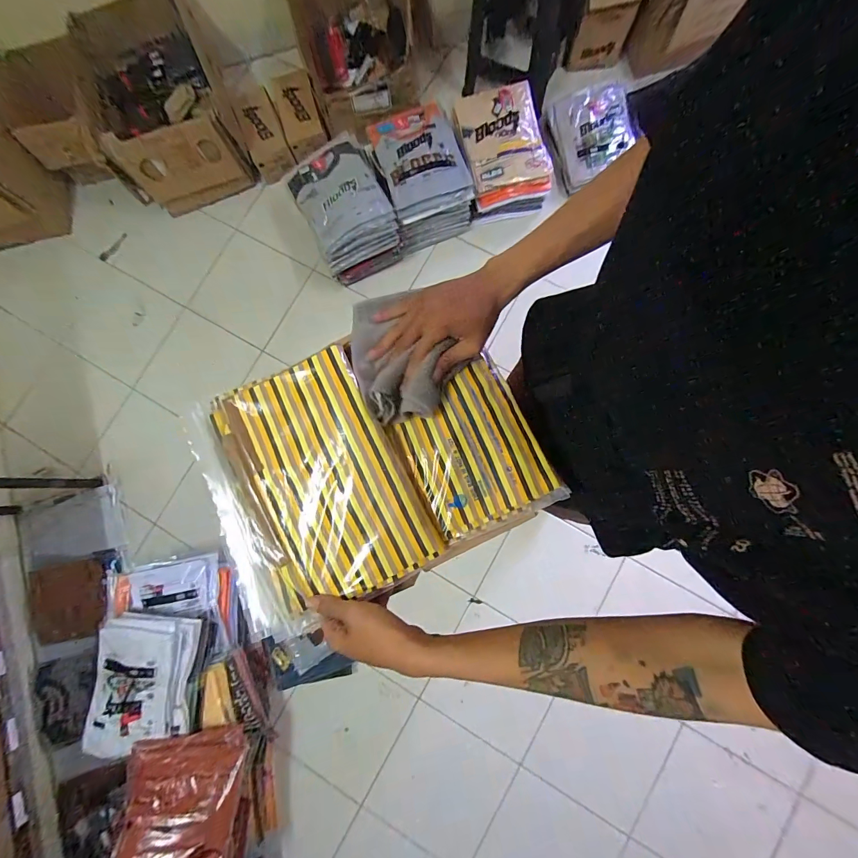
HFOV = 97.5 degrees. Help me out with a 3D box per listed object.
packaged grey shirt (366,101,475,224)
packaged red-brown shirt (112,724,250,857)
[{"bbox_3d":[-0.030,-0.936,1.287,0.299,0.045,0.378,-13,81,2],"label":"packaged grey shirt"},{"bbox_3d":[-0.681,1.069,1.030,0.302,0.063,0.391,7,64,-18],"label":"packaged red-brown shirt"}]

